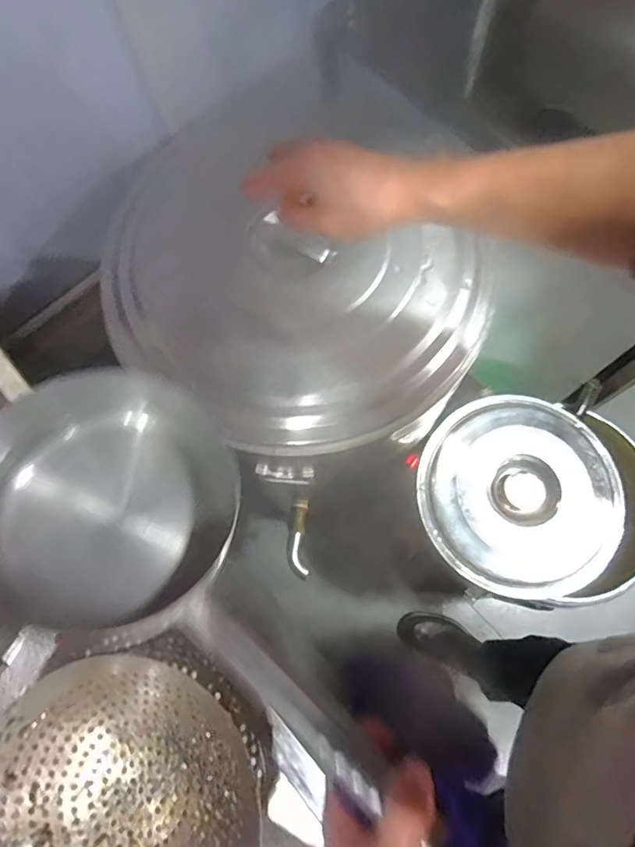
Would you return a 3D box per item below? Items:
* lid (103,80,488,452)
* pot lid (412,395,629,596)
[{"bbox_3d":[-0.044,-0.206,0.669,0.450,0.080,0.499,-22,73,-4],"label":"lid"},{"bbox_3d":[0.350,0.116,0.882,0.332,0.058,0.329,-1,73,2],"label":"pot lid"}]

